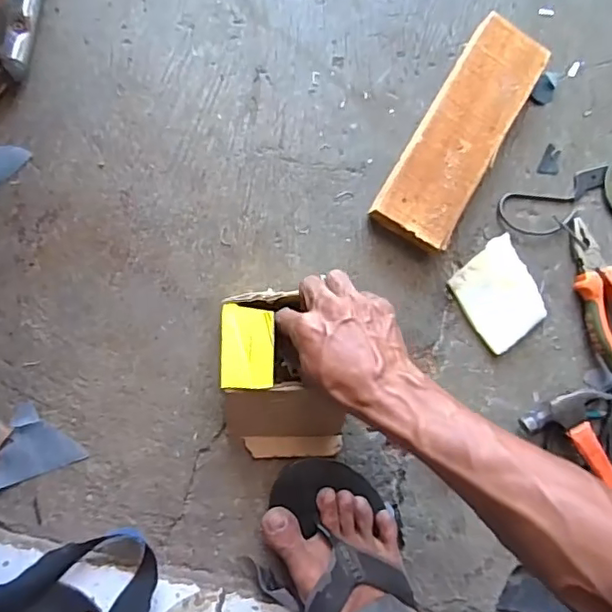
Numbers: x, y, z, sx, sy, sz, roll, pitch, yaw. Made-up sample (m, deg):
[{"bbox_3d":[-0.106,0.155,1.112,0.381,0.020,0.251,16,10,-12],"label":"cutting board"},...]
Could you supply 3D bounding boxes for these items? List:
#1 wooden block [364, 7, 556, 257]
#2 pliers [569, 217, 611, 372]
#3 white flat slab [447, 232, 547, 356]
[{"bbox_3d":[0.156,-0.172,0.574,0.081,0.037,0.235,31,83,-5],"label":"wooden block"},{"bbox_3d":[0.310,-0.012,0.590,0.050,0.027,0.157,-15,89,-8],"label":"pliers"},{"bbox_3d":[0.200,-0.012,0.580,0.083,0.017,0.094,-35,92,-8],"label":"white flat slab"}]

